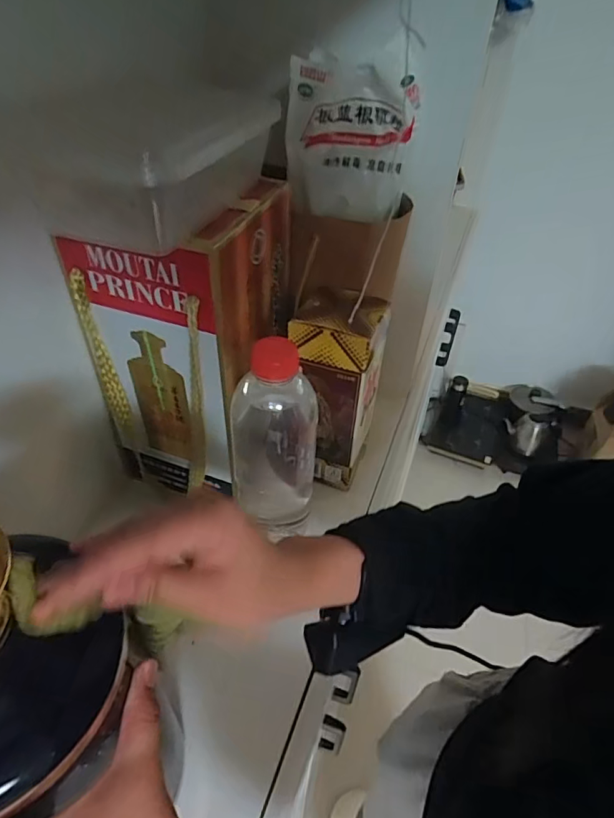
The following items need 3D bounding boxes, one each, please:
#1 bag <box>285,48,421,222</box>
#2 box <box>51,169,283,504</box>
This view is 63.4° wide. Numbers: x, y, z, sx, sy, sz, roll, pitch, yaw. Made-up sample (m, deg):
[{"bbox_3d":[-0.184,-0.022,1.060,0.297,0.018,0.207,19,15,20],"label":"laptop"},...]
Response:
[{"bbox_3d":[0.040,-0.252,0.472,0.121,0.128,0.048,7,19,-9],"label":"bag"},{"bbox_3d":[-0.113,-0.062,0.509,0.144,0.292,0.140,15,44,13],"label":"box"}]

